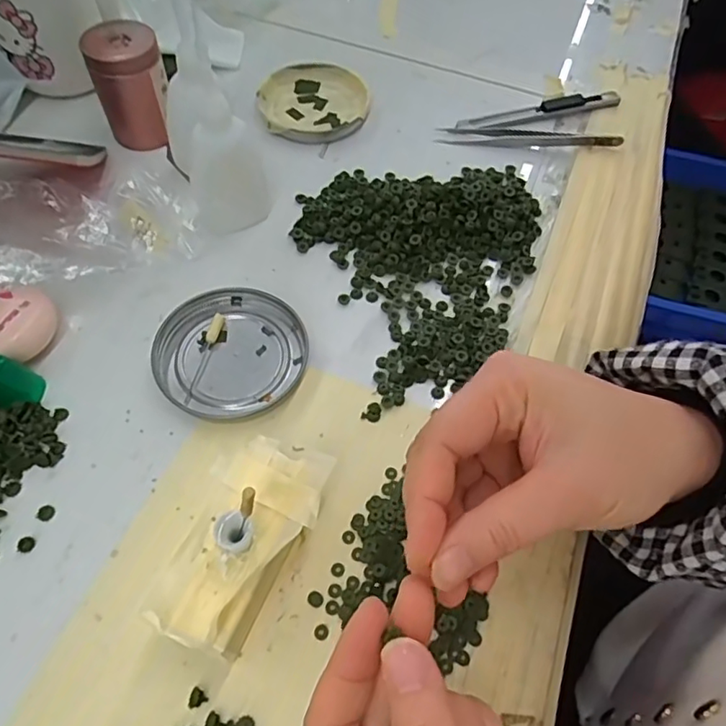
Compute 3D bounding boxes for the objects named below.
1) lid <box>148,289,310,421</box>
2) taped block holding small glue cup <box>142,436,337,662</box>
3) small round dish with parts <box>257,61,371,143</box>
[{"bbox_3d":[-0.071,-0.006,0.305,0.077,0.008,0.076,2,60,-3],"label":"lid"},{"bbox_3d":[-0.048,0.076,0.241,0.048,0.038,0.087,17,60,6],"label":"taped block holding small glue cup"},{"bbox_3d":[-0.036,-0.191,0.415,0.077,0.008,0.081,2,60,-3],"label":"small round dish with parts"}]

